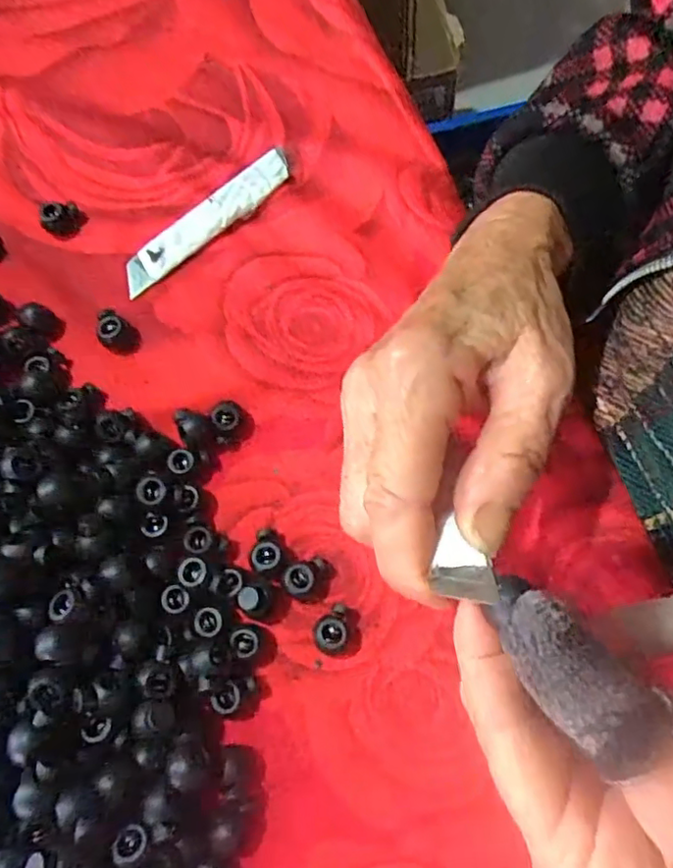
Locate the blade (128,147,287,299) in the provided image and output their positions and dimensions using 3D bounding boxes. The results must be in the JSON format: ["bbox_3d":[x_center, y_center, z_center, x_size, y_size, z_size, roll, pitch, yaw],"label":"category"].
[{"bbox_3d":[-0.065,-0.107,0.299,0.100,0.004,0.021,-39,86,-6],"label":"blade"}]

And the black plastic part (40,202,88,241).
[{"bbox_3d":[-0.137,-0.109,0.303,0.015,0.012,0.019,25,73,13],"label":"black plastic part"}]

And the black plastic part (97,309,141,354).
[{"bbox_3d":[-0.102,-0.046,0.280,0.020,0.010,0.015,32,75,15],"label":"black plastic part"}]

